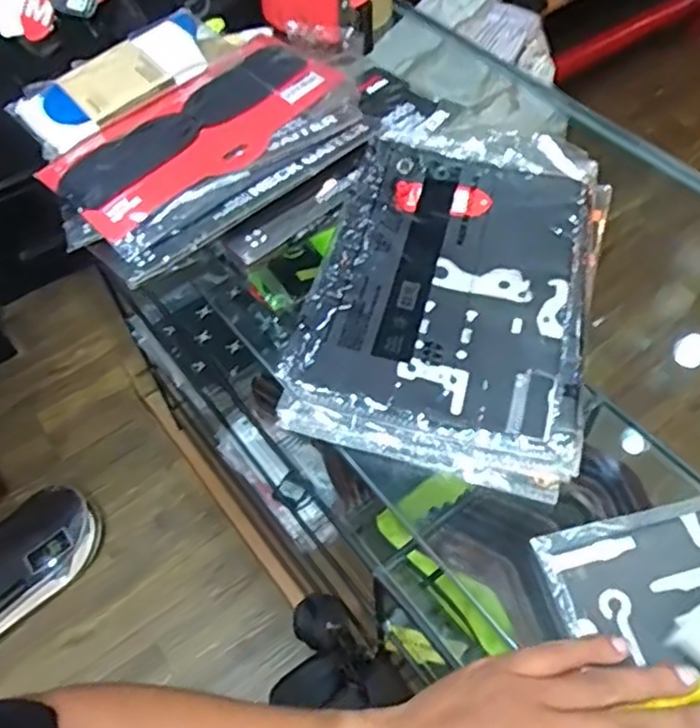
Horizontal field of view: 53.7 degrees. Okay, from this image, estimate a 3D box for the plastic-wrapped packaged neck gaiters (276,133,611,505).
[{"bbox_3d":[0.084,-0.067,0.516,0.196,0.033,0.303,13,57,12],"label":"plastic-wrapped packaged neck gaiters"}]

